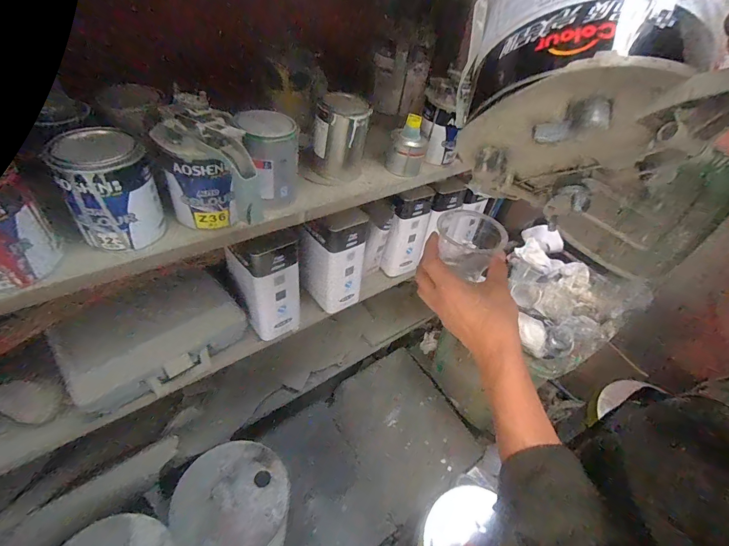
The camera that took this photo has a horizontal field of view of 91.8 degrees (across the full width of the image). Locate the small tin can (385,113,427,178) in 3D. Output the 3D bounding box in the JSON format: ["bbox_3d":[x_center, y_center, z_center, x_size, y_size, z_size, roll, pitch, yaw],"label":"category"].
[{"bbox_3d":[0.093,-0.270,0.763,0.081,0.122,0.075,4,44,-4],"label":"small tin can"}]

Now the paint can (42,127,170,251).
[{"bbox_3d":[-0.345,-0.115,0.487,0.109,0.140,0.097,-23,52,-28],"label":"paint can"}]

